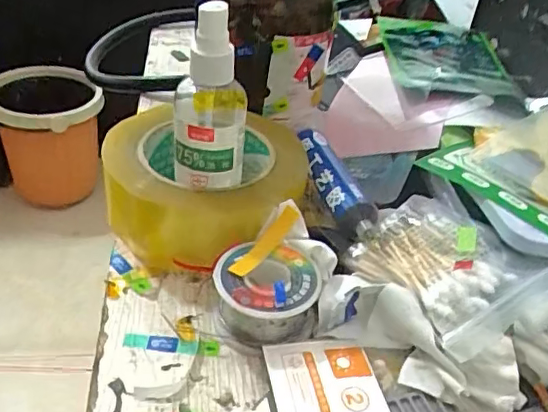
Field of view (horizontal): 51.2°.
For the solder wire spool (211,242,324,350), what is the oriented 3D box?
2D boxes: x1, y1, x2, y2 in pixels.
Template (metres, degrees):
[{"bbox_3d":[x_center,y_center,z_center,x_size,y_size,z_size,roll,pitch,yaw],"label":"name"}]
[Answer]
[{"bbox_3d":[-0.003,0.046,0.298,0.053,0.034,0.048,10,38,3],"label":"solder wire spool"}]

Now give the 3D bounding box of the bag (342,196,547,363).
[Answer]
[{"bbox_3d":[0.089,0.035,0.310,0.072,0.041,0.099,-18,44,-28],"label":"bag"}]

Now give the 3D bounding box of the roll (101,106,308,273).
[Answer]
[{"bbox_3d":[-0.043,-0.017,0.362,0.118,0.046,0.118,4,38,-3],"label":"roll"}]

